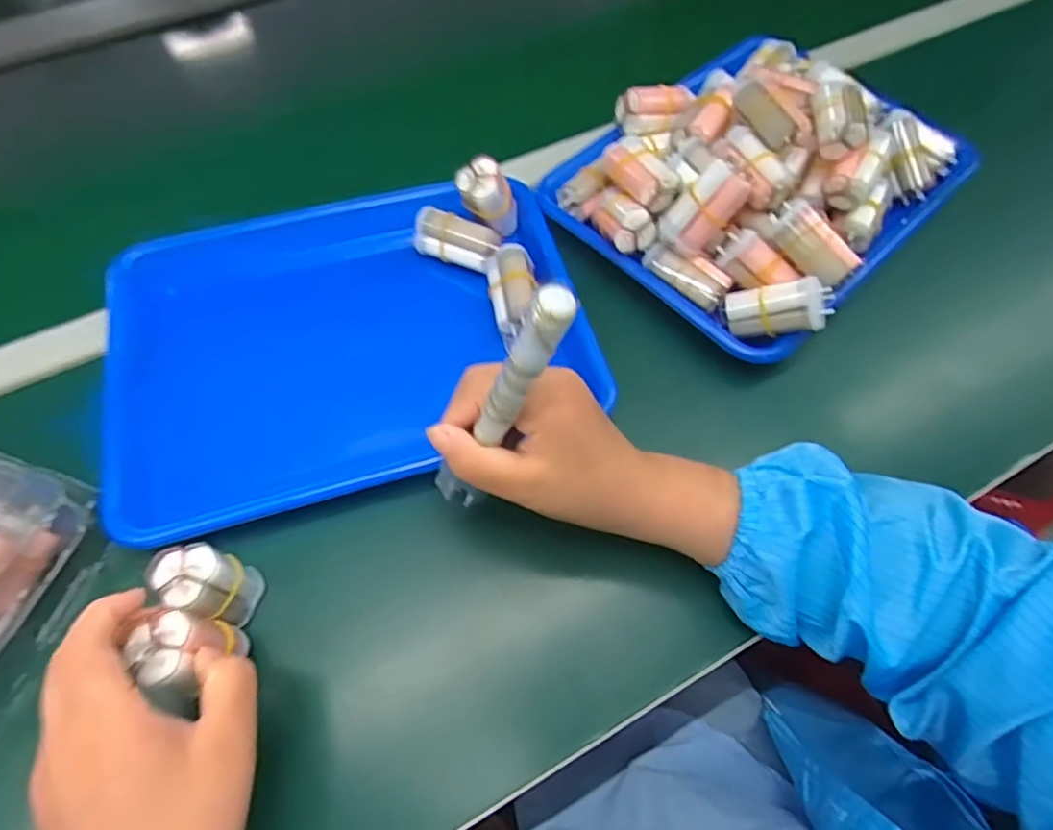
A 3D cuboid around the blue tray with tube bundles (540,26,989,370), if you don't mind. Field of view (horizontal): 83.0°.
[{"bbox_3d":[0.202,-0.220,0.493,0.331,0.075,0.248,-41,69,-20],"label":"blue tray with tube bundles"}]

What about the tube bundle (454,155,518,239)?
[{"bbox_3d":[-0.028,-0.171,0.479,0.038,0.071,0.035,-25,62,11],"label":"tube bundle"}]

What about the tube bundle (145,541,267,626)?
[{"bbox_3d":[-0.175,0.099,0.338,0.032,0.068,0.034,-19,59,1],"label":"tube bundle"}]

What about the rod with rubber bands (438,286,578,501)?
[{"bbox_3d":[-0.015,0.001,0.288,0.016,0.158,0.018,-8,59,-30],"label":"rod with rubber bands"}]

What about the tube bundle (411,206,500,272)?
[{"bbox_3d":[-0.056,-0.142,0.477,0.069,0.025,0.031,23,63,12],"label":"tube bundle"}]

